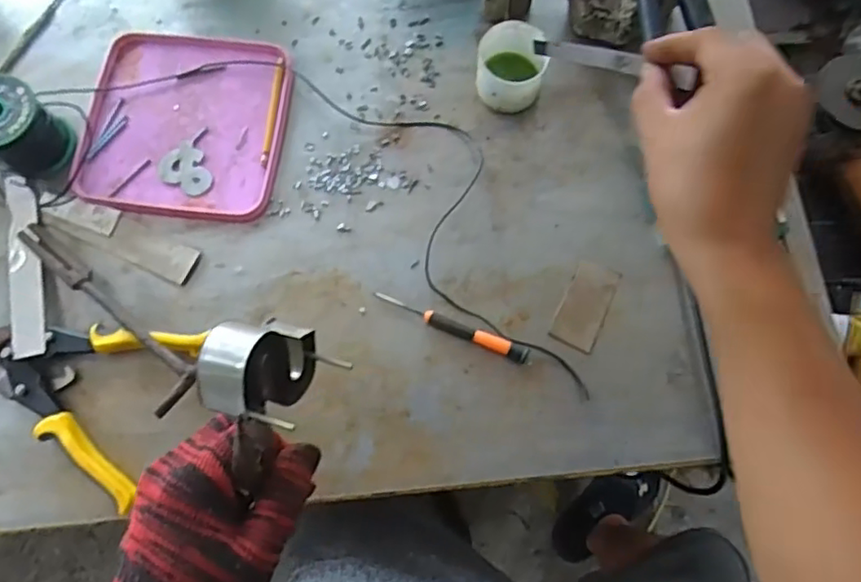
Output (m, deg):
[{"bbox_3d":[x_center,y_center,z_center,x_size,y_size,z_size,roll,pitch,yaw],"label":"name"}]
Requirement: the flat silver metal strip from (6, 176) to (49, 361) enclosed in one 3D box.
[{"bbox_3d":[-0.366,-0.025,0.558,0.031,0.008,0.181,-16,68,-7],"label":"flat silver metal strip"}]

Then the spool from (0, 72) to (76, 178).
[{"bbox_3d":[-0.376,-0.148,0.564,0.070,0.063,0.064,0,76,0],"label":"spool"}]

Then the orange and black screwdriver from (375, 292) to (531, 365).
[{"bbox_3d":[0.019,0.032,0.543,0.144,0.013,0.015,21,77,5],"label":"orange and black screwdriver"}]

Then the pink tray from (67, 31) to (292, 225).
[{"bbox_3d":[-0.233,-0.166,0.597,0.185,0.011,0.188,6,76,1],"label":"pink tray"}]

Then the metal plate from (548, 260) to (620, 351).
[{"bbox_3d":[0.139,0.013,0.554,0.039,0.004,0.077,24,77,6],"label":"metal plate"}]

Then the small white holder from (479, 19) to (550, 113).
[{"bbox_3d":[0.077,-0.212,0.590,0.063,0.048,0.076,12,76,3],"label":"small white holder"}]

